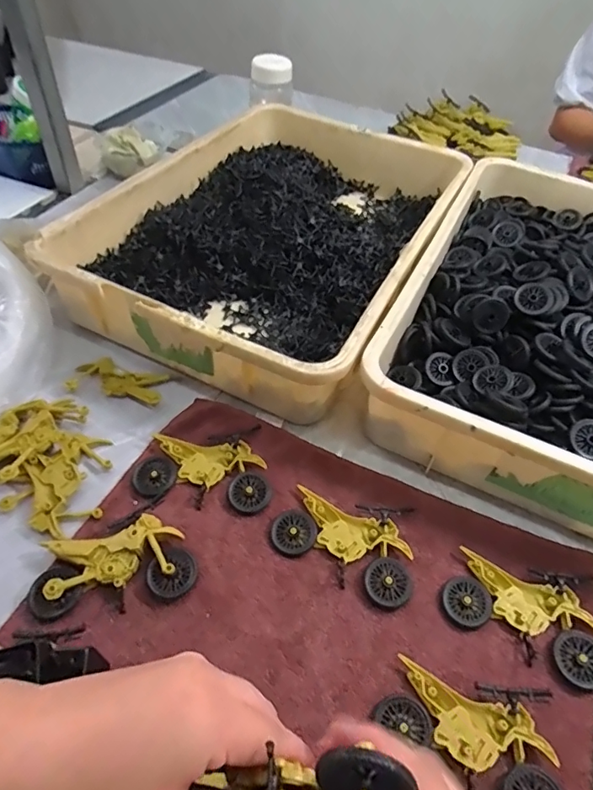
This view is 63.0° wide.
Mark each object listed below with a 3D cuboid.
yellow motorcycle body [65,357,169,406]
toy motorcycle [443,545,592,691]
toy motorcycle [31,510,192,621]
[{"bbox_3d":[-0.182,-0.015,0.498,0.093,0.011,0.043,11,49,5],"label":"yellow motorcycle body"},{"bbox_3d":[0.174,0.167,0.370,0.113,0.015,0.073,14,50,7],"label":"toy motorcycle"},{"bbox_3d":[-0.139,0.130,0.370,0.115,0.023,0.060,-8,50,-11],"label":"toy motorcycle"}]

